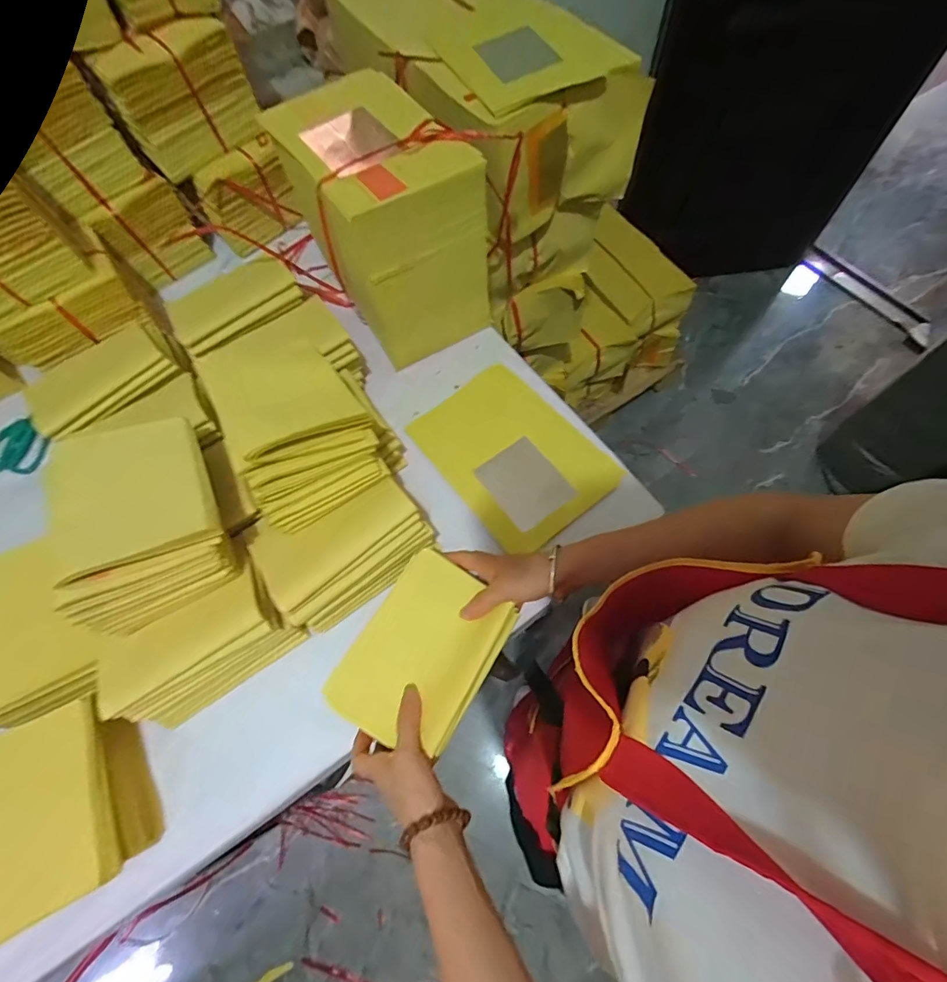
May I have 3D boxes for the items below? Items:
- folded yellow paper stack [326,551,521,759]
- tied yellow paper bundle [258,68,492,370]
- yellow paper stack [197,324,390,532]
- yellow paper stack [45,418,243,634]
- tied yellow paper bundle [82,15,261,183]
[{"bbox_3d":[-0.049,0.163,0.469,0.130,0.034,0.174,28,70,15],"label":"folded yellow paper stack"},{"bbox_3d":[-0.107,-0.340,0.587,0.167,0.228,0.229,-29,67,-9],"label":"tied yellow paper bundle"},{"bbox_3d":[-0.185,-0.078,0.463,0.139,0.088,0.190,-34,68,-11],"label":"yellow paper stack"},{"bbox_3d":[-0.305,0.022,0.421,0.134,0.078,0.165,-25,67,-8],"label":"yellow paper stack"},{"bbox_3d":[-0.397,-0.538,0.619,0.174,0.129,0.060,-34,68,-11],"label":"tied yellow paper bundle"}]

